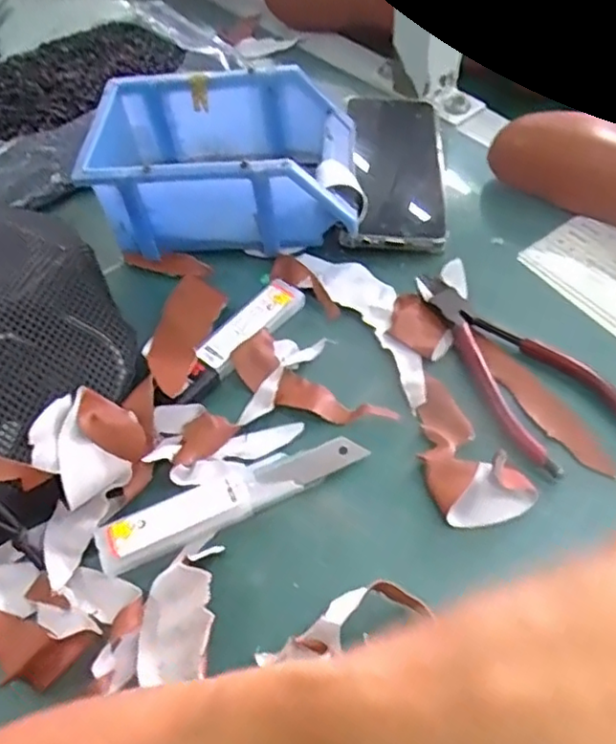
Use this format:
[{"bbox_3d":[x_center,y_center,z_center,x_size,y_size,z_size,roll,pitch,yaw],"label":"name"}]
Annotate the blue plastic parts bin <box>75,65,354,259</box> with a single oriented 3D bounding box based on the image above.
[{"bbox_3d":[-0.057,-0.150,0.461,0.175,0.072,0.119,-1,53,4],"label":"blue plastic parts bin"}]

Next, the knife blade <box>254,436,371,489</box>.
[{"bbox_3d":[0.003,0.051,0.355,0.060,0.006,0.019,-22,54,-12],"label":"knife blade"}]

